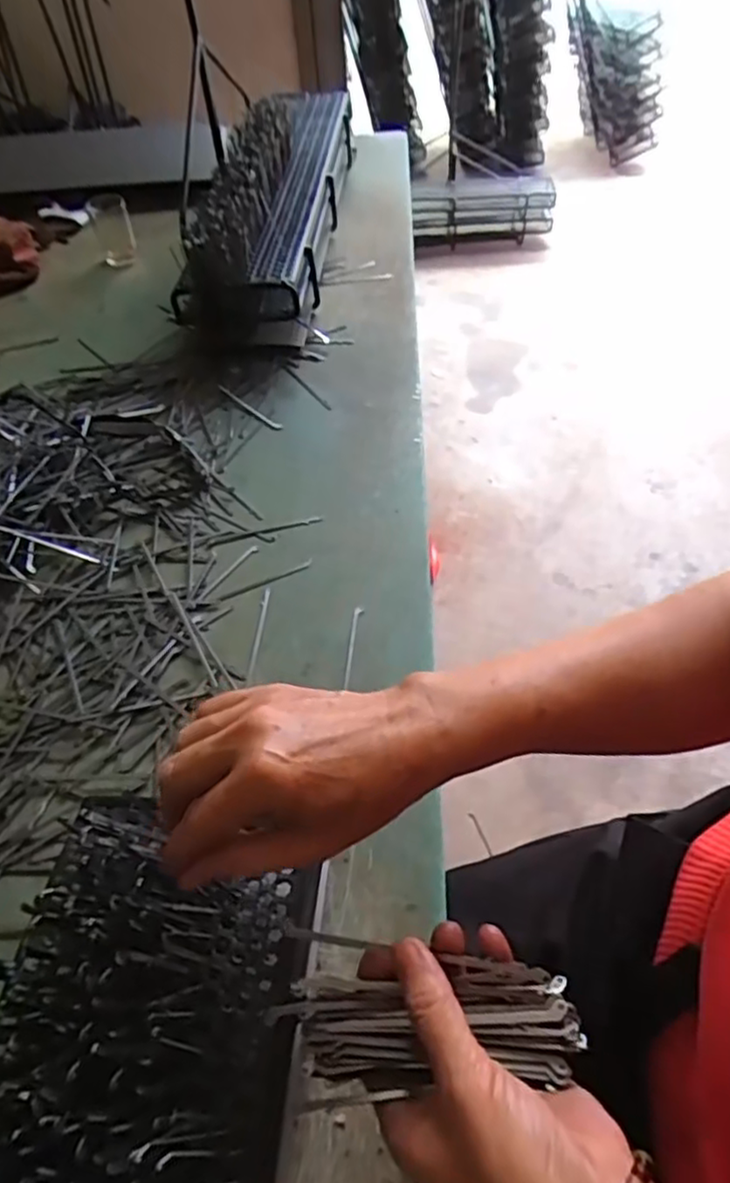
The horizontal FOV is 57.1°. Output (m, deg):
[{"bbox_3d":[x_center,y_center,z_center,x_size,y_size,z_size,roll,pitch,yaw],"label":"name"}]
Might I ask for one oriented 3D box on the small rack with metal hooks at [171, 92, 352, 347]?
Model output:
[{"bbox_3d":[-0.123,-0.554,0.940,0.148,0.128,0.599,1,52,5],"label":"small rack with metal hooks"}]

